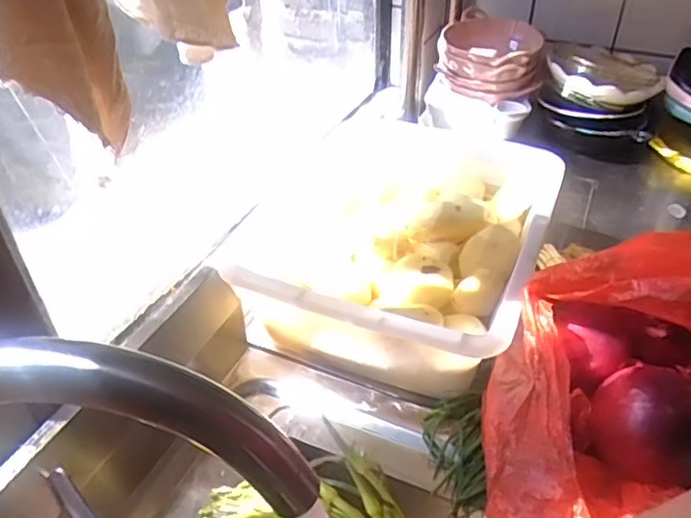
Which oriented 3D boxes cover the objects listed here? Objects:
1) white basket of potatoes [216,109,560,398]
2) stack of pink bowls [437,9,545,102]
[{"bbox_3d":[0.071,-0.013,0.723,0.296,0.131,0.365,14,41,17],"label":"white basket of potatoes"},{"bbox_3d":[0.226,-0.315,0.944,0.157,0.097,0.125,24,45,27],"label":"stack of pink bowls"}]

